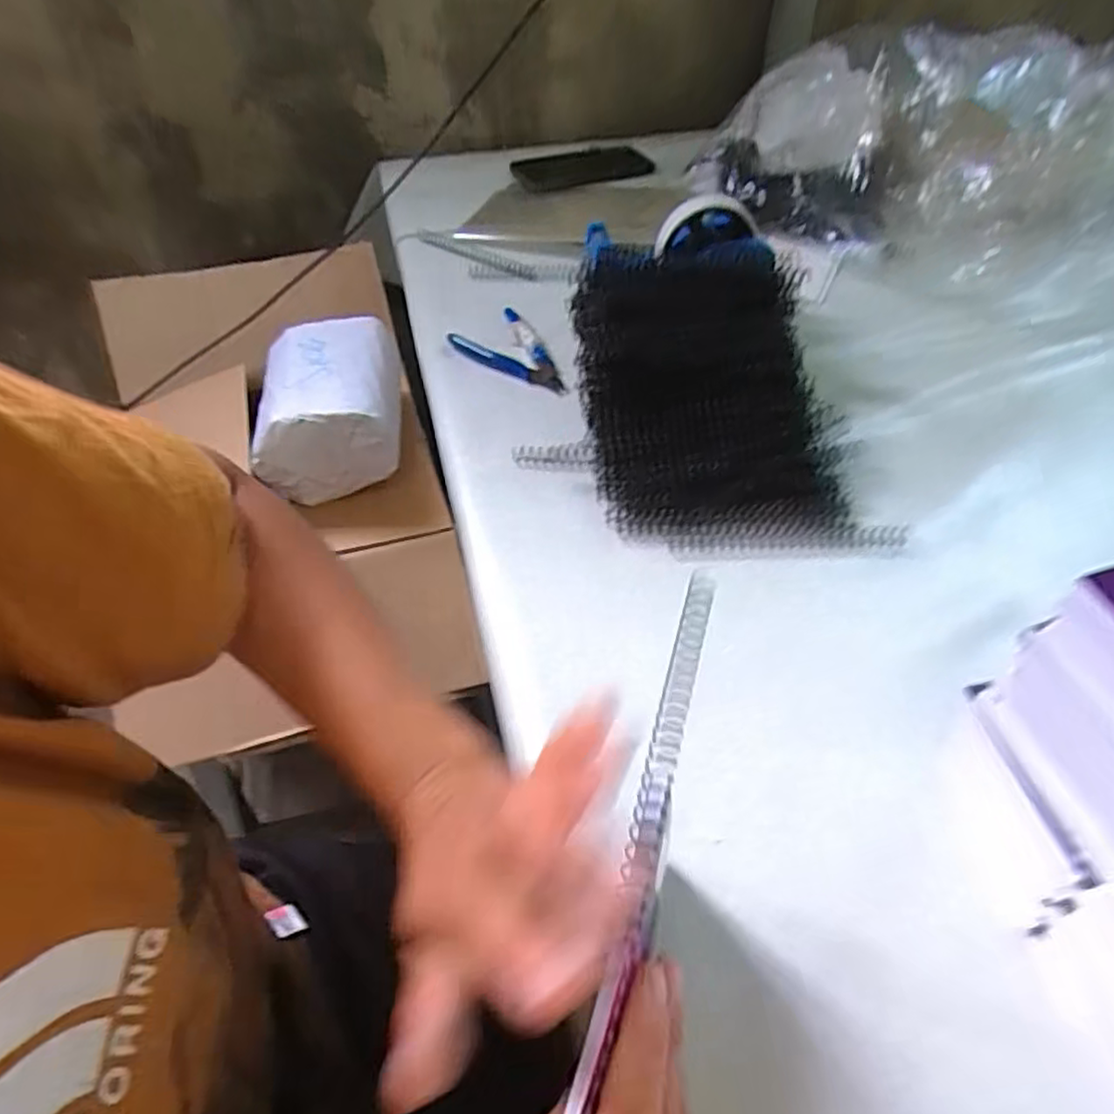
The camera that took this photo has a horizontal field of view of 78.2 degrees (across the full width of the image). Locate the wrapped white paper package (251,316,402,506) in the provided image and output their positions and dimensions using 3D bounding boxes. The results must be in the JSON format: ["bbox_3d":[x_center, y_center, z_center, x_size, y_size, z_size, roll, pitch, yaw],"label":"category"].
[{"bbox_3d":[-0.209,-0.148,0.653,0.125,0.084,0.177,-8,47,-4],"label":"wrapped white paper package"}]

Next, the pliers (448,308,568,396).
[{"bbox_3d":[-0.029,-0.176,0.584,0.117,0.016,0.060,31,56,28],"label":"pliers"}]

